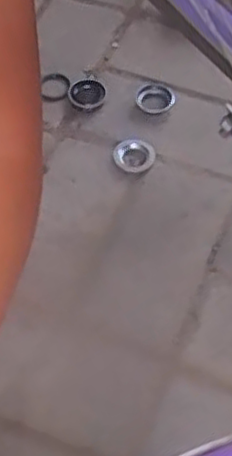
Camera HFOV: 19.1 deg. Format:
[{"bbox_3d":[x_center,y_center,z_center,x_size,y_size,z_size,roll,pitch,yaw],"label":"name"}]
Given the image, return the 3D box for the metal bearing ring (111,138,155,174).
[{"bbox_3d":[0.018,-0.074,0.701,0.043,0.009,0.039,15,58,11],"label":"metal bearing ring"}]

